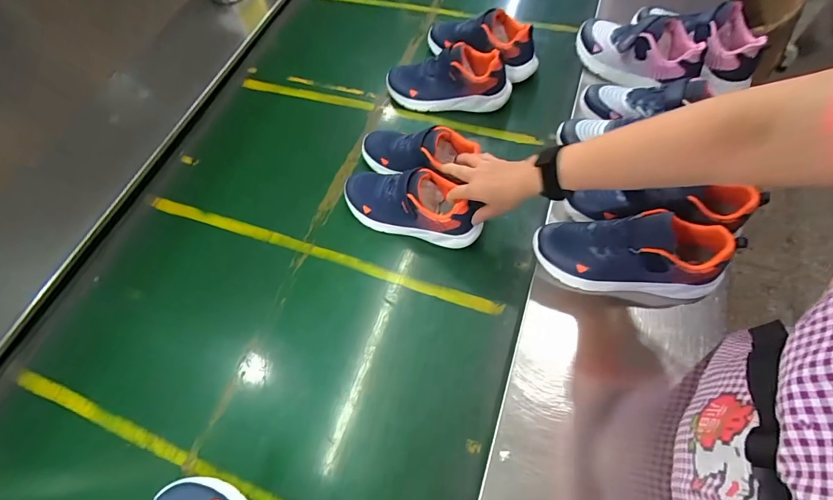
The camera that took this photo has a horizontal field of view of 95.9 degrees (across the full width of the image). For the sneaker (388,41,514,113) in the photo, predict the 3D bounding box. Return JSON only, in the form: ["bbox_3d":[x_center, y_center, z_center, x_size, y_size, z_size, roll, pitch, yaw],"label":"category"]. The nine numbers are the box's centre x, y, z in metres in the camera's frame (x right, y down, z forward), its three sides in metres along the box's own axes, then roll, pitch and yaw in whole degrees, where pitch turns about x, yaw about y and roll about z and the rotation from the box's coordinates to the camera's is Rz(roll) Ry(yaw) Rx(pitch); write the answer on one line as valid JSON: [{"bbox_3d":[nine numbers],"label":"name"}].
[{"bbox_3d":[0.057,-0.340,0.752,0.250,0.102,0.078,6,66,18],"label":"sneaker"}]

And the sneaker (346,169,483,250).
[{"bbox_3d":[-0.013,-0.079,0.633,0.240,0.103,0.092,18,67,21],"label":"sneaker"}]

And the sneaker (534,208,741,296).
[{"bbox_3d":[0.295,0.005,0.526,0.237,0.110,0.092,2,65,22],"label":"sneaker"}]

